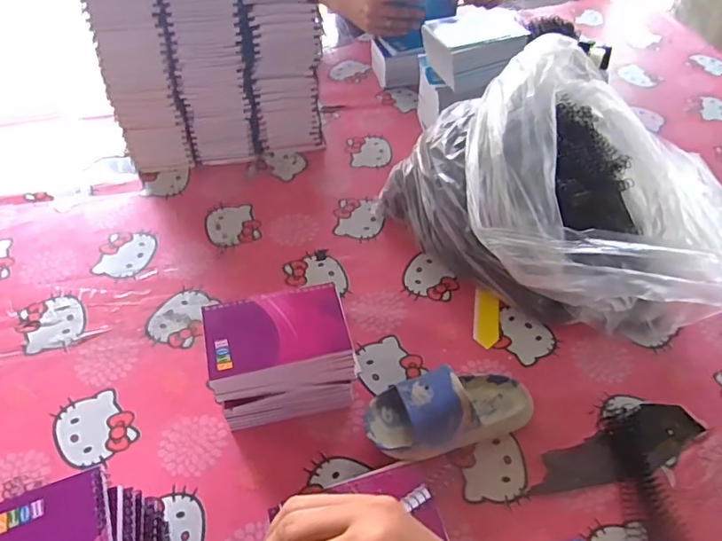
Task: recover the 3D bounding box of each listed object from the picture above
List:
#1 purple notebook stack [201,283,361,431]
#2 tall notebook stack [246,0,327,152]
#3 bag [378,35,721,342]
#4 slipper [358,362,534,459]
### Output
[{"bbox_3d":[-0.075,0.095,0.535,0.136,0.121,0.091,-12,51,-10],"label":"purple notebook stack"},{"bbox_3d":[-0.116,-0.333,0.782,0.101,0.290,0.125,-8,50,-6],"label":"tall notebook stack"},{"bbox_3d":[0.234,-0.100,0.641,0.386,0.210,0.316,-2,50,-2],"label":"bag"},{"bbox_3d":[0.092,0.141,0.535,0.171,0.069,0.082,-10,51,-9],"label":"slipper"}]

